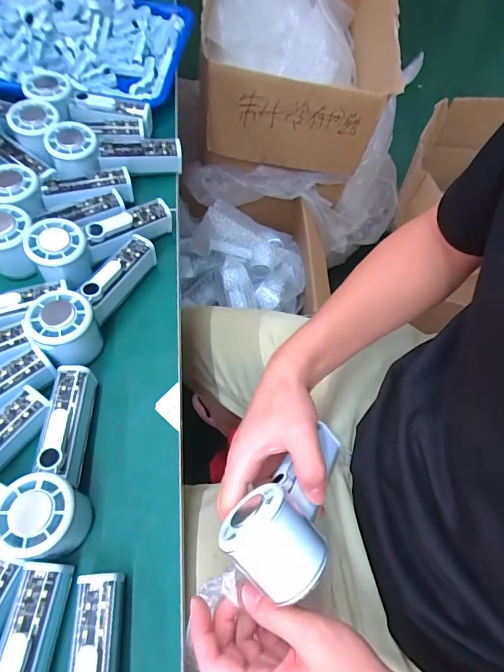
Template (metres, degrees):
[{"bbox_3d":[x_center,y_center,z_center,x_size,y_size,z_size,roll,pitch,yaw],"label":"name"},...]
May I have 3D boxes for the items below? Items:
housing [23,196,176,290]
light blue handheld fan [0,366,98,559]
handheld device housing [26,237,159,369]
[{"bbox_3d":[-0.157,-0.106,0.434,0.151,0.054,0.067,-32,70,-16],"label":"housing"},{"bbox_3d":[-0.168,0.100,0.339,0.056,0.056,0.149,-6,65,-5],"label":"light blue handheld fan"},{"bbox_3d":[-0.159,-0.047,0.405,0.061,0.048,0.155,26,66,10],"label":"handheld device housing"}]

